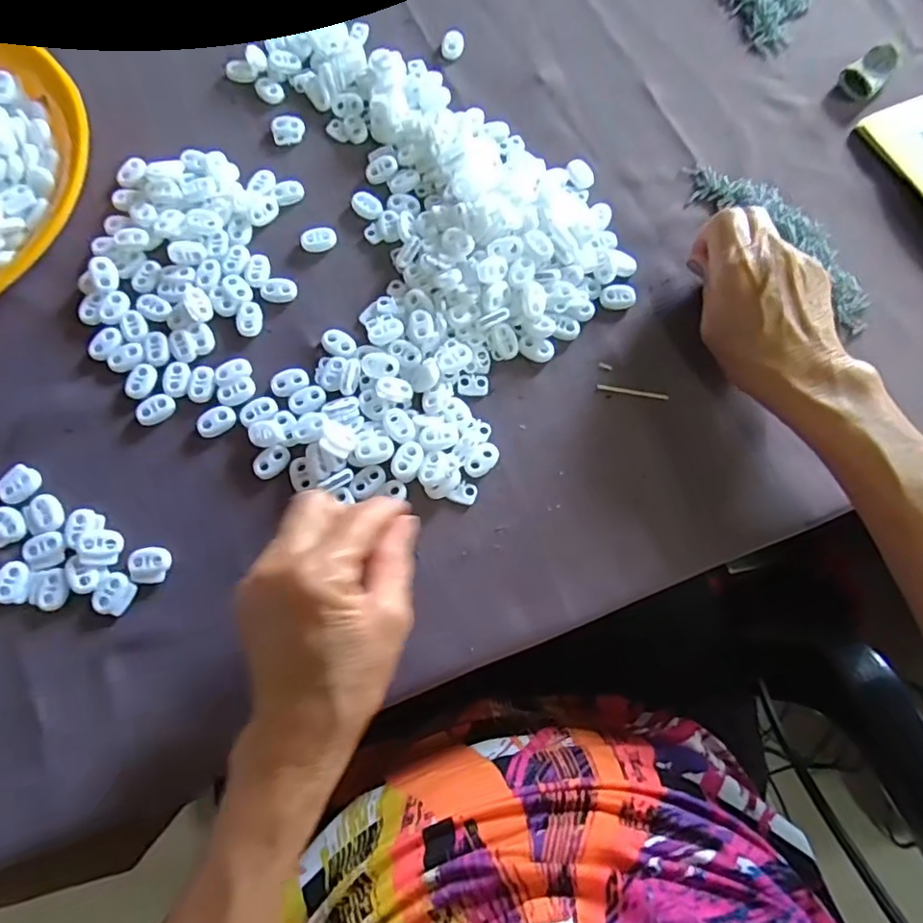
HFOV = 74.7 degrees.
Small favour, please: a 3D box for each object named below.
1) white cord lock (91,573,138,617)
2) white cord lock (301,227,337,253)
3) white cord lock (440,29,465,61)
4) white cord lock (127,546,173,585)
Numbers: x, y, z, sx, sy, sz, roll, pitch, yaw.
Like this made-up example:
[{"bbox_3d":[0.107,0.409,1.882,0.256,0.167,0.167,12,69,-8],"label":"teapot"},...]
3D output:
[{"bbox_3d":[-0.188,0.072,0.327,0.018,0.004,0.021,26,75,7],"label":"white cord lock"},{"bbox_3d":[-0.093,-0.145,0.394,0.022,0.006,0.017,-18,74,-6],"label":"white cord lock"},{"bbox_3d":[-0.006,-0.306,0.443,0.016,0.008,0.019,9,73,2],"label":"white cord lock"},{"bbox_3d":[-0.172,0.057,0.333,0.022,0.004,0.020,3,73,0],"label":"white cord lock"}]

